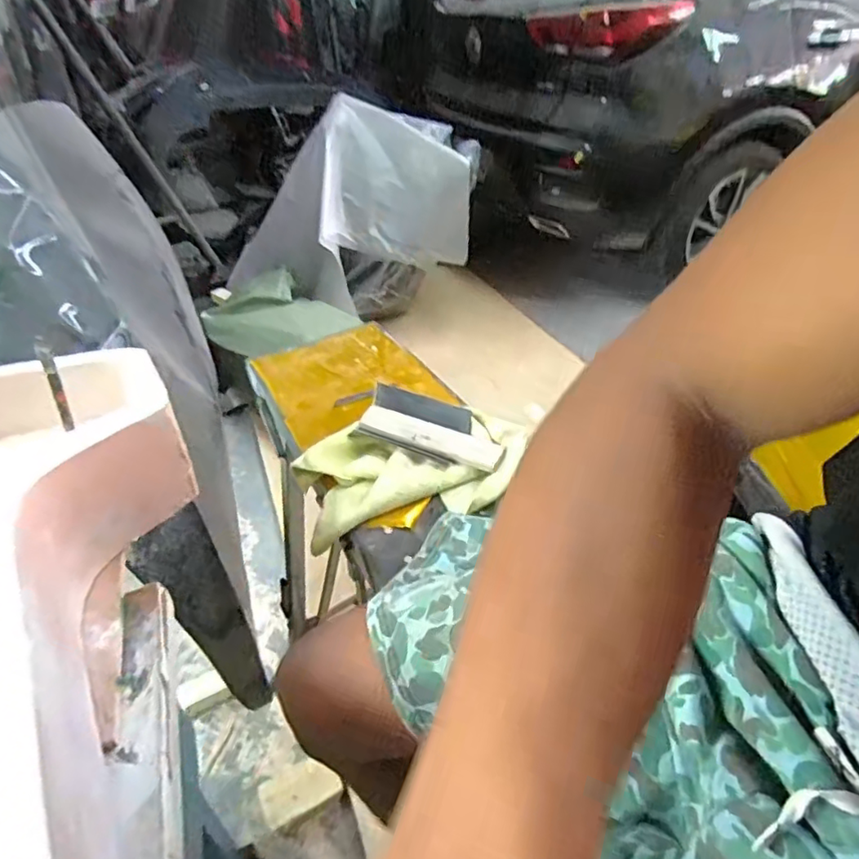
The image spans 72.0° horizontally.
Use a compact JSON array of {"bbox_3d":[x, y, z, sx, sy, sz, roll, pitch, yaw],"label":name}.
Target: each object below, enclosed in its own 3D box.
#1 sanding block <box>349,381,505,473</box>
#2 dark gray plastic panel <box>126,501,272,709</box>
[{"bbox_3d":[0.002,-0.001,0.770,0.196,0.025,0.077,18,66,22],"label":"sanding block"},{"bbox_3d":[-0.363,0.314,0.990,0.121,0.373,0.039,-35,23,-35],"label":"dark gray plastic panel"}]

